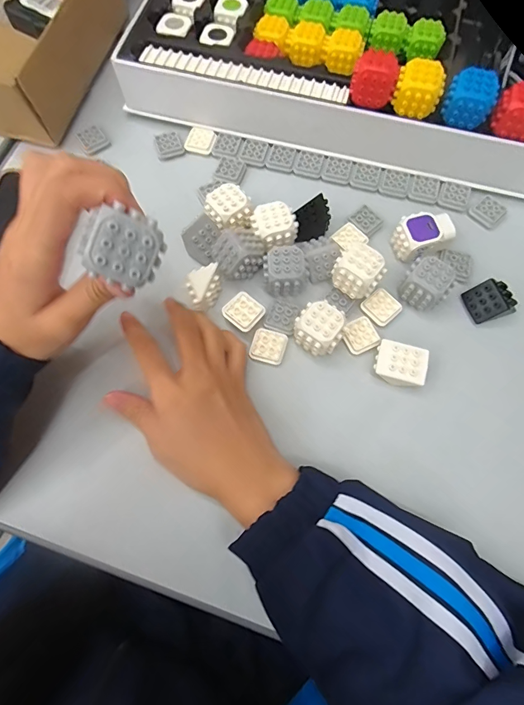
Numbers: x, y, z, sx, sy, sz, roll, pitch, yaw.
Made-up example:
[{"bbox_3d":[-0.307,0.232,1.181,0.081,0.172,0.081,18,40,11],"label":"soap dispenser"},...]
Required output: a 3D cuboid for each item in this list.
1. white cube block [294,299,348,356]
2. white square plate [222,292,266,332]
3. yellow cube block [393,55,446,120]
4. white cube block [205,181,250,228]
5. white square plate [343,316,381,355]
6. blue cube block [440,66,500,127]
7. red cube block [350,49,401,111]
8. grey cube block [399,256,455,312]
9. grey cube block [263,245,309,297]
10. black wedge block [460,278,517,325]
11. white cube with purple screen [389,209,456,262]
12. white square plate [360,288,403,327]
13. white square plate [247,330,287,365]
[{"bbox_3d":[0.047,-0.019,0.314,0.036,0.029,0.034,36,75,11],"label":"white cube block"},{"bbox_3d":[-0.015,-0.034,0.325,0.029,0.005,0.028,41,74,15],"label":"white square plate"},{"bbox_3d":[0.130,-0.221,0.327,0.036,0.031,0.029,15,72,5],"label":"yellow cube block"},{"bbox_3d":[-0.029,-0.125,0.348,0.034,0.033,0.030,-33,74,-10],"label":"white cube block"},{"bbox_3d":[0.081,-0.014,0.327,0.027,0.007,0.027,-26,73,-8],"label":"white square plate"},{"bbox_3d":[0.172,-0.210,0.324,0.037,0.028,0.032,20,73,7],"label":"blue cube block"},{"bbox_3d":[0.095,-0.229,0.329,0.036,0.029,0.031,13,72,5],"label":"red cube block"},{"bbox_3d":[0.135,-0.056,0.325,0.031,0.034,0.035,-43,76,-13],"label":"grey cube block"},{"bbox_3d":[0.020,-0.066,0.330,0.036,0.031,0.034,-4,71,-1],"label":"grey cube block"},{"bbox_3d":[0.191,-0.043,0.328,0.034,0.021,0.033,-21,73,-7],"label":"black wedge block"},{"bbox_3d":[0.140,-0.103,0.342,0.044,0.026,0.035,-25,73,-8],"label":"white cube with purple screen"},{"bbox_3d":[0.102,-0.039,0.335,0.028,0.008,0.028,-39,76,-12],"label":"white square plate"},{"bbox_3d":[0.005,-0.005,0.323,0.028,0.004,0.028,14,72,5],"label":"white square plate"}]

